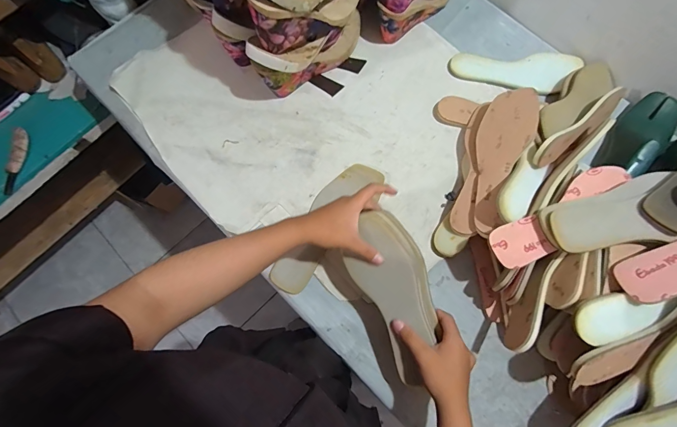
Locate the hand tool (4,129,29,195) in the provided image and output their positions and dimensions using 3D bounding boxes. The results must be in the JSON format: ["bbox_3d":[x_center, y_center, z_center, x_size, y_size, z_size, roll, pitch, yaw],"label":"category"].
[{"bbox_3d":[-0.704,-0.115,0.777,0.023,0.034,0.144,6,75,3],"label":"hand tool"}]

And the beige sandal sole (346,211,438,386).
[{"bbox_3d":[0.076,0.110,0.480,0.096,0.041,0.229,-15,88,-6],"label":"beige sandal sole"}]

